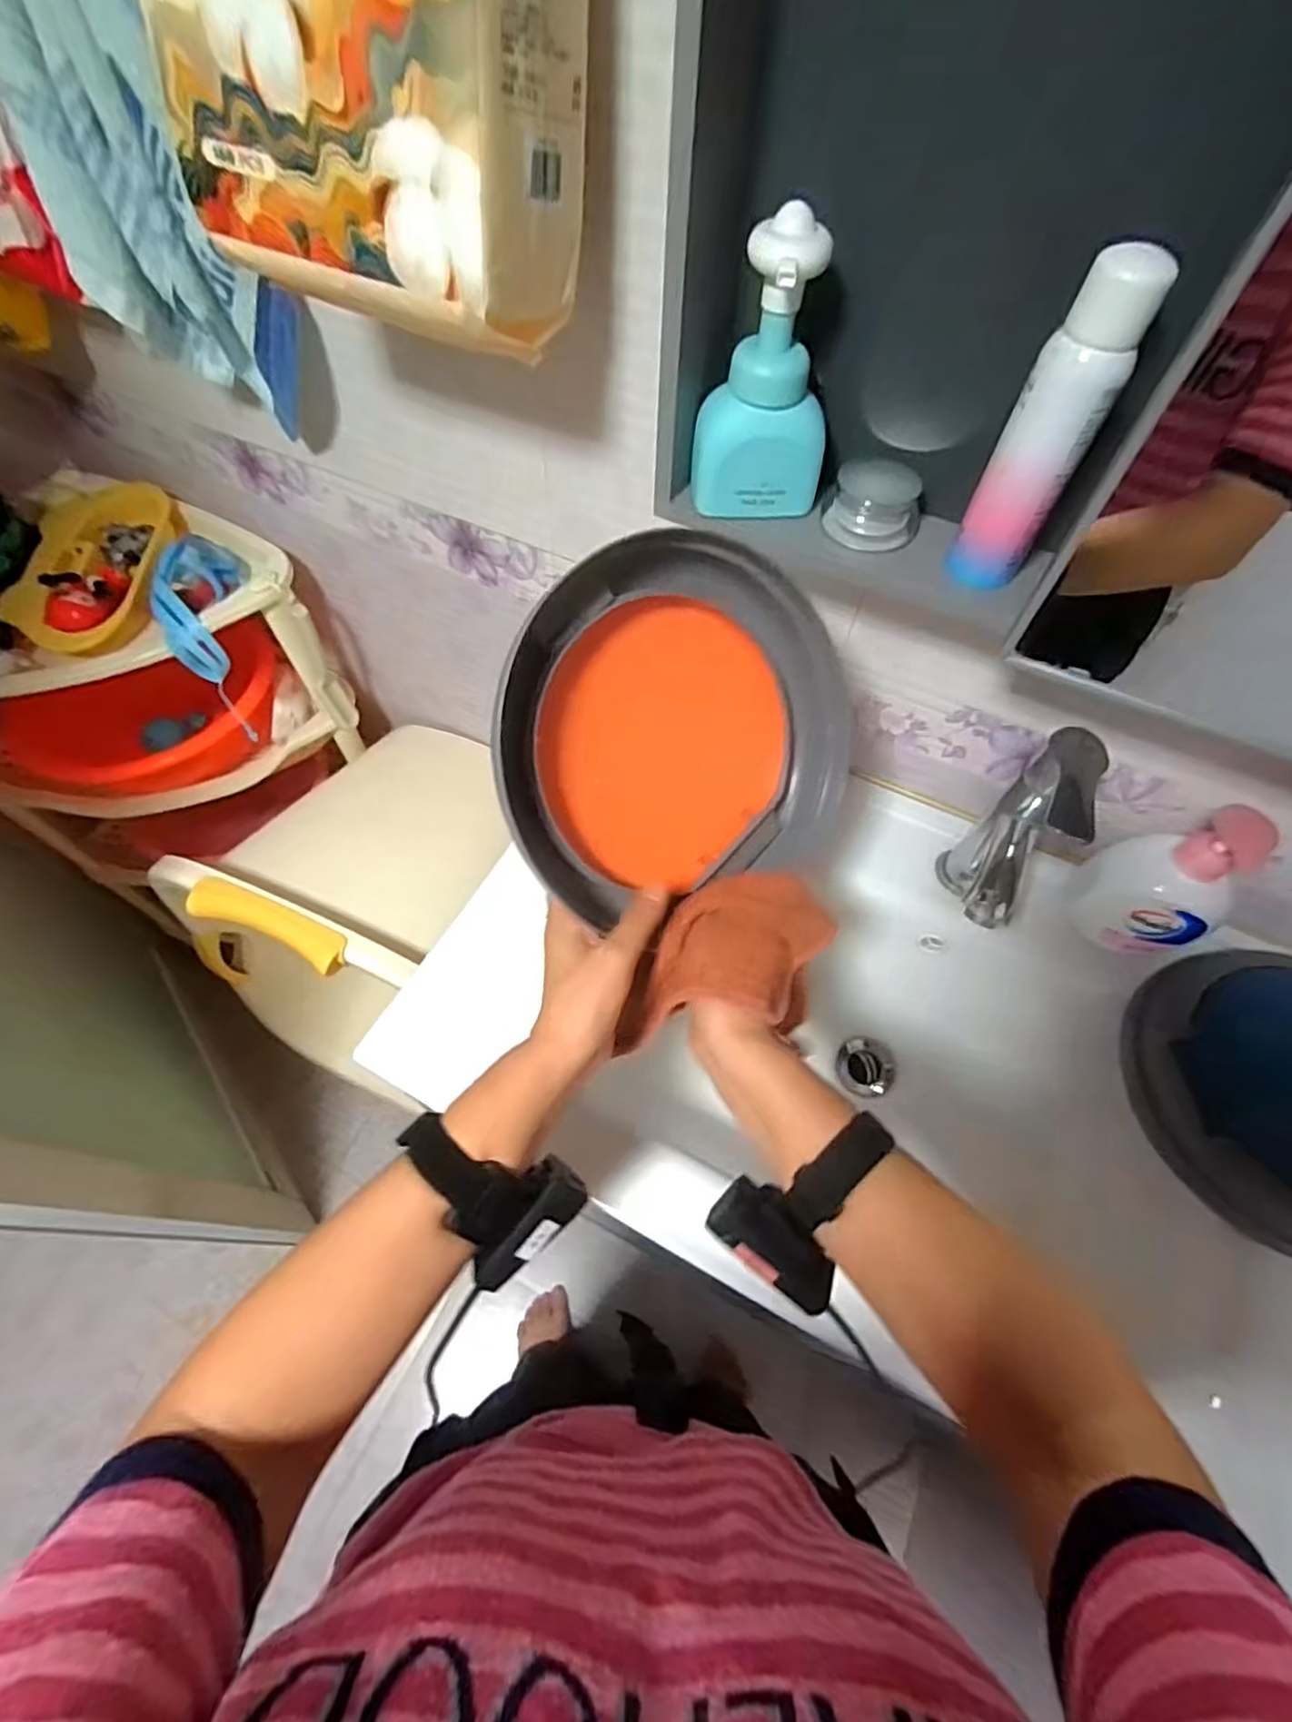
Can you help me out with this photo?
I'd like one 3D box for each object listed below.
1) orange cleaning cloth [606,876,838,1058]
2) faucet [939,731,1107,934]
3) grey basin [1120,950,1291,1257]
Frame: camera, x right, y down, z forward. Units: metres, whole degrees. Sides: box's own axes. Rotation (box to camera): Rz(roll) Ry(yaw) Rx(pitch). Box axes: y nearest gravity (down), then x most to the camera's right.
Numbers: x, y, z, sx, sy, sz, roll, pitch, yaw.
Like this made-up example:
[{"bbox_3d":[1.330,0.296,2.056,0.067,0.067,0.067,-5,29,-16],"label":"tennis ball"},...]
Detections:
[{"bbox_3d":[0.057,0.064,0.431,0.097,0.068,0.137,24,61,12],"label":"orange cleaning cloth"},{"bbox_3d":[0.287,0.001,0.544,0.046,0.188,0.136,24,61,11],"label":"faucet"},{"bbox_3d":[0.516,0.190,0.532,0.237,0.046,0.225,1,59,-2],"label":"grey basin"}]

